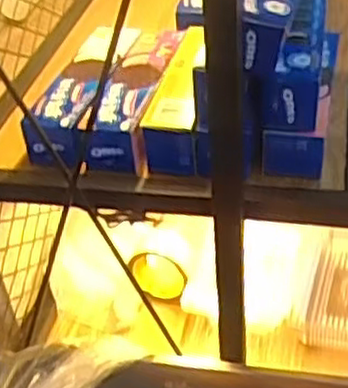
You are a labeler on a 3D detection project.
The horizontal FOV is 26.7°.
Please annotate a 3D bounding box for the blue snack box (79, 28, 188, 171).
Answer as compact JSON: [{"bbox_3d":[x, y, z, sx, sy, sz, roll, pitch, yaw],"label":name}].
[{"bbox_3d":[-0.038,-0.104,0.765,0.060,0.050,0.212,6,39,13],"label":"blue snack box"}]

